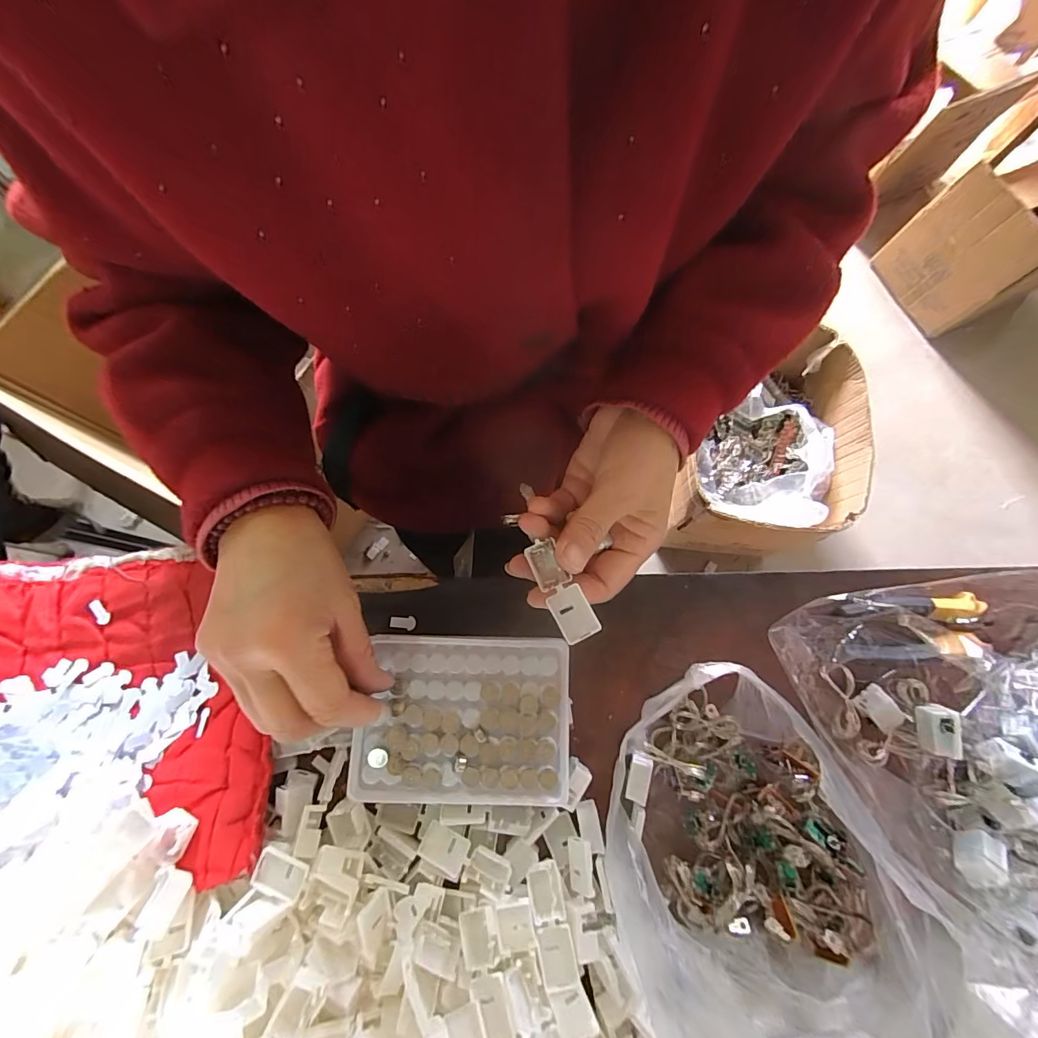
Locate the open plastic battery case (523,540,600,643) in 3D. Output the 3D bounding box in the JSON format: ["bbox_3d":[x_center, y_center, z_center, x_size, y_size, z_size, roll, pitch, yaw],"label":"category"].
[{"bbox_3d":[0.022,0.038,0.243,0.019,0.013,0.055,-25,74,-9],"label":"open plastic battery case"}]

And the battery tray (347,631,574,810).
[{"bbox_3d":[-0.034,0.122,0.279,0.127,0.016,0.095,2,69,1],"label":"battery tray"}]

